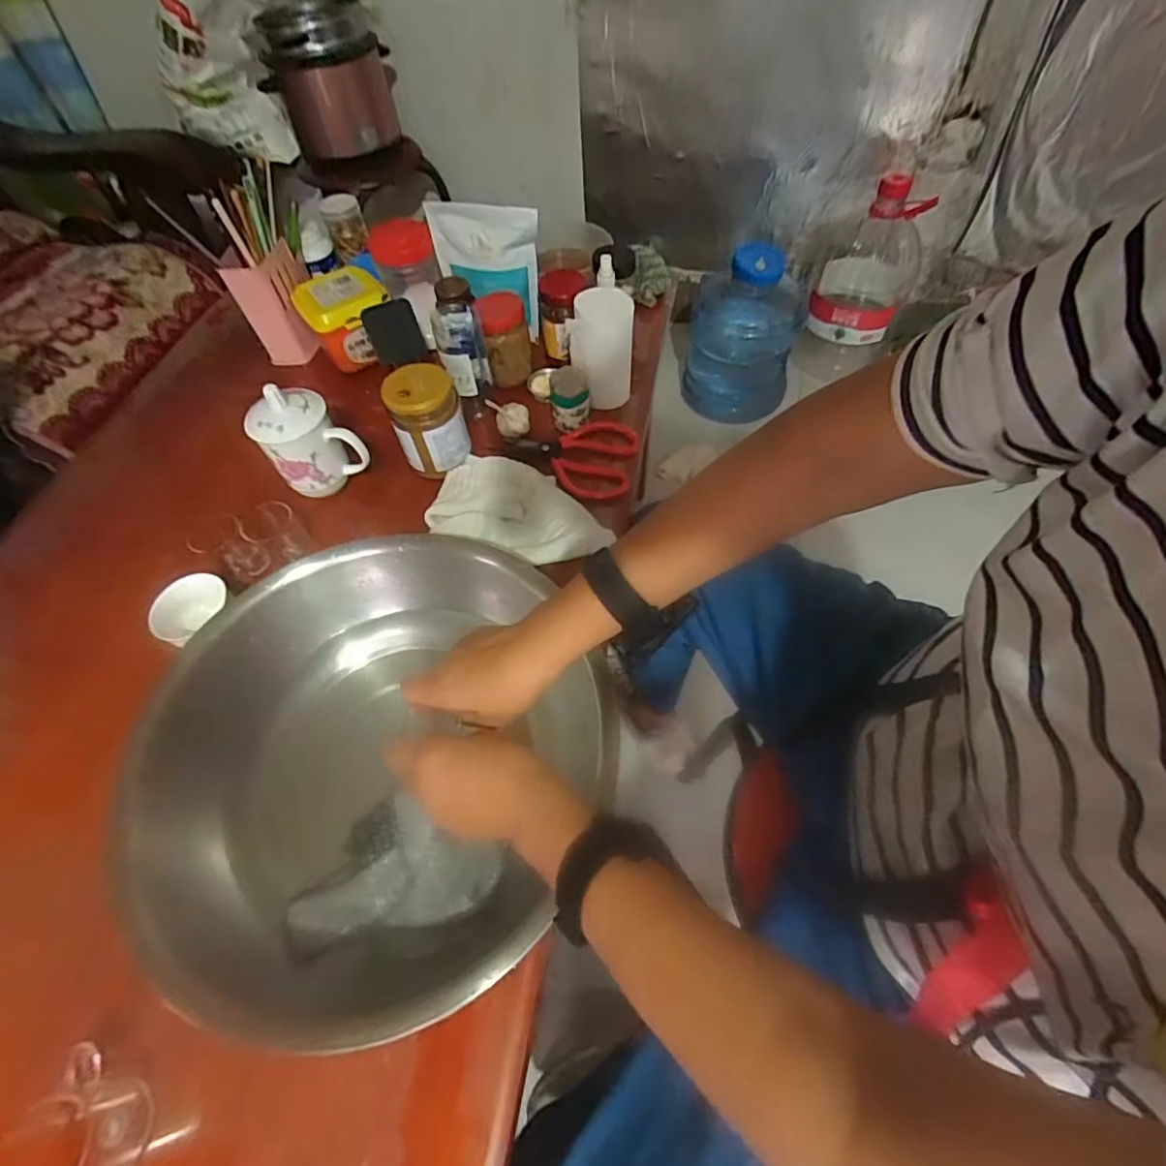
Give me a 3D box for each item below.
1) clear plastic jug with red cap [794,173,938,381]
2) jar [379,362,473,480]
[{"bbox_3d":[0.660,-0.707,1.334,0.203,0.386,0.228,19,61,15],"label":"clear plastic jug with red cap"},{"bbox_3d":[-0.180,-0.189,0.666,0.076,0.106,0.067,-19,58,-9],"label":"jar"}]

